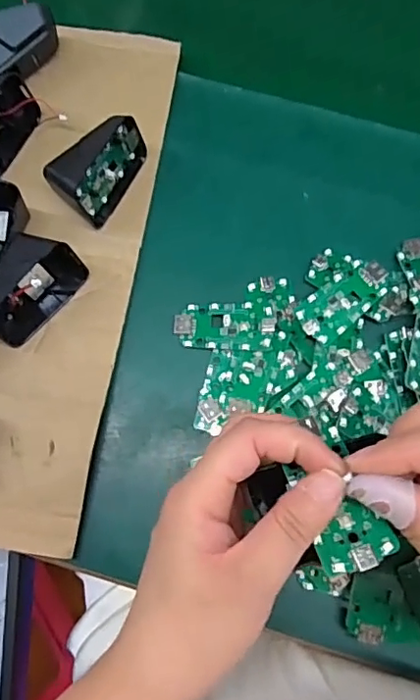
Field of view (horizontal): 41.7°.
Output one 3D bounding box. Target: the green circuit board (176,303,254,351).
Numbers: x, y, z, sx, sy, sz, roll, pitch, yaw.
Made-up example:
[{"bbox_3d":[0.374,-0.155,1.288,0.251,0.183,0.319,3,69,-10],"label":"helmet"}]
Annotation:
[{"bbox_3d":[0.002,-0.016,0.358,0.049,0.008,0.031,5,74,1],"label":"green circuit board"}]

